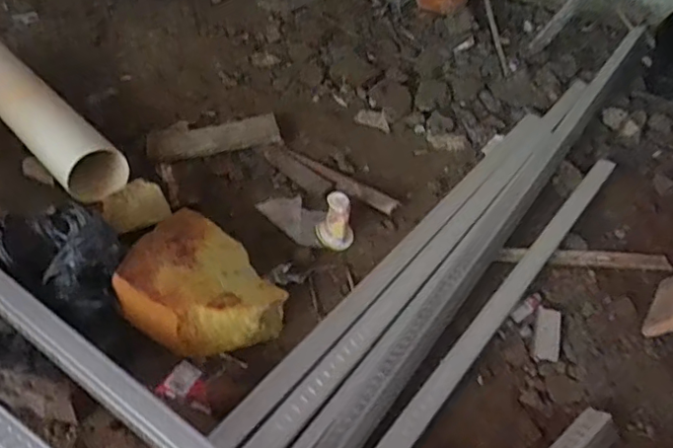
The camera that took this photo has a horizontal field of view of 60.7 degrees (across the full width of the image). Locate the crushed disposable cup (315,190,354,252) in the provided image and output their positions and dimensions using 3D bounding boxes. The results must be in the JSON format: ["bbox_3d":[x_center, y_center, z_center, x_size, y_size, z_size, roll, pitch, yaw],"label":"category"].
[{"bbox_3d":[0.000,-0.011,1.019,0.069,0.087,0.055,3,41,-1],"label":"crushed disposable cup"}]

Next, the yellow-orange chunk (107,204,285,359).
[{"bbox_3d":[-0.221,0.089,0.863,0.204,0.092,0.259,-26,49,-30],"label":"yellow-orange chunk"}]

